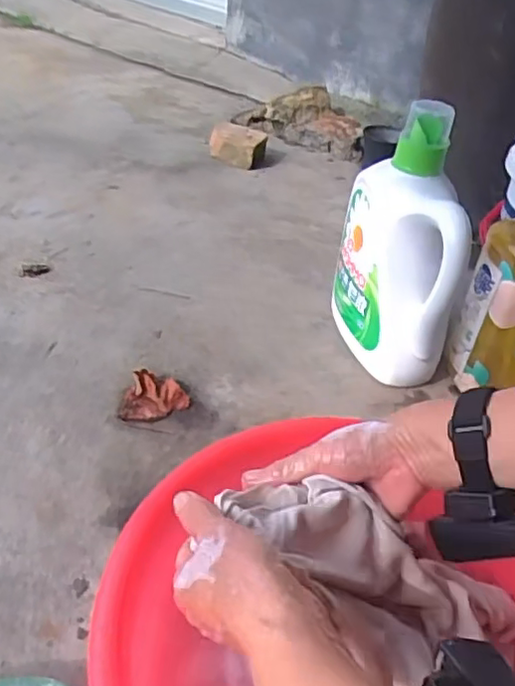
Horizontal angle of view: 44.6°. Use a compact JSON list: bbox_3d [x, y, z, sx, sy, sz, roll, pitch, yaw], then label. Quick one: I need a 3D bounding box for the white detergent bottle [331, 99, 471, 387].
[{"bbox_3d":[0.169,-0.110,0.750,0.096,0.302,0.173,-1,38,-9],"label":"white detergent bottle"}]

